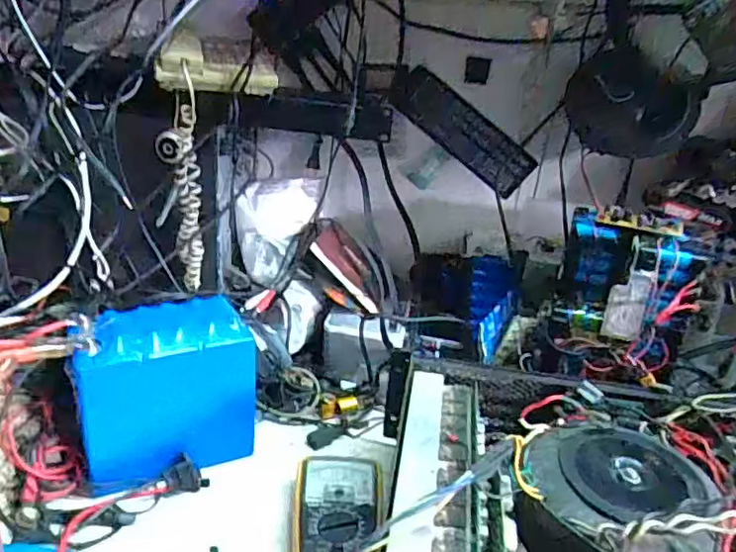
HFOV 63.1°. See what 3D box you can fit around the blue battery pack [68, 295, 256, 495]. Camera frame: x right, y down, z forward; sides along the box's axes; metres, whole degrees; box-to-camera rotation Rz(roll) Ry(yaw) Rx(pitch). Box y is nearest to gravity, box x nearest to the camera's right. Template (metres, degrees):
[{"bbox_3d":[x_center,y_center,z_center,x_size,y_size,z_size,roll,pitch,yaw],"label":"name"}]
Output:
[{"bbox_3d":[-0.227,0.131,0.675,0.181,0.174,0.092,-10,26,-30],"label":"blue battery pack"}]

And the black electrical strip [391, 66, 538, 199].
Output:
[{"bbox_3d":[0.140,-0.217,0.891,0.231,0.073,0.030,42,31,7],"label":"black electrical strip"}]

